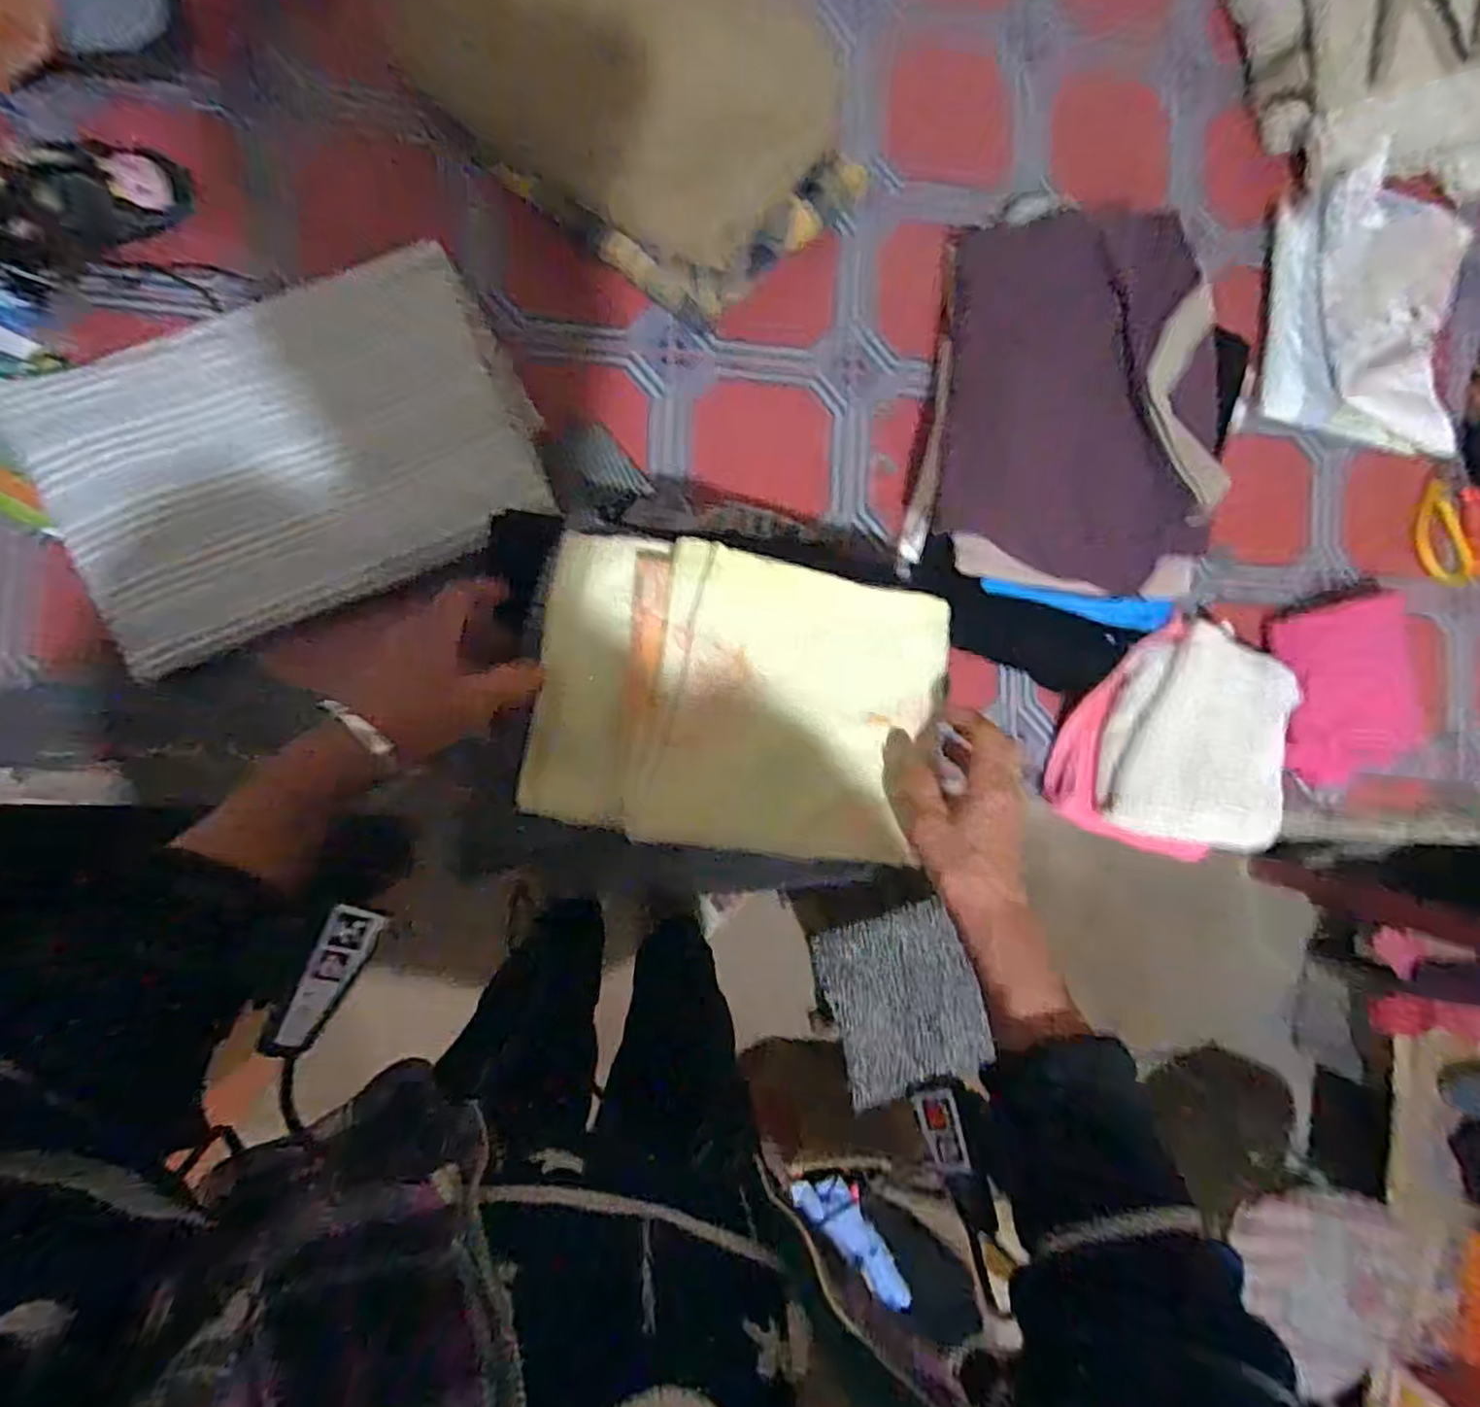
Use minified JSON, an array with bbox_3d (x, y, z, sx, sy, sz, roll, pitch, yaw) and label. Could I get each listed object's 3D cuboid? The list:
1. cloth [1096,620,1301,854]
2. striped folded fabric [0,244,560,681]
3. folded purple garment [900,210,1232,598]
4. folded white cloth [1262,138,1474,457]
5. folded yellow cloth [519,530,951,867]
[{"bbox_3d":[0.411,0.032,0.609,0.167,0.032,0.177,14,90,-8],"label":"cloth"},{"bbox_3d":[-0.349,-0.195,0.548,0.349,0.053,0.230,-25,95,-6],"label":"striped folded fabric"},{"bbox_3d":[0.281,-0.263,0.586,0.233,0.055,0.333,10,87,14],"label":"folded purple garment"},{"bbox_3d":[0.625,-0.392,0.689,0.212,0.042,0.265,9,91,-8],"label":"folded white cloth"},{"bbox_3d":[0.003,-0.001,0.476,0.273,0.031,0.195,9,91,-8],"label":"folded yellow cloth"}]

